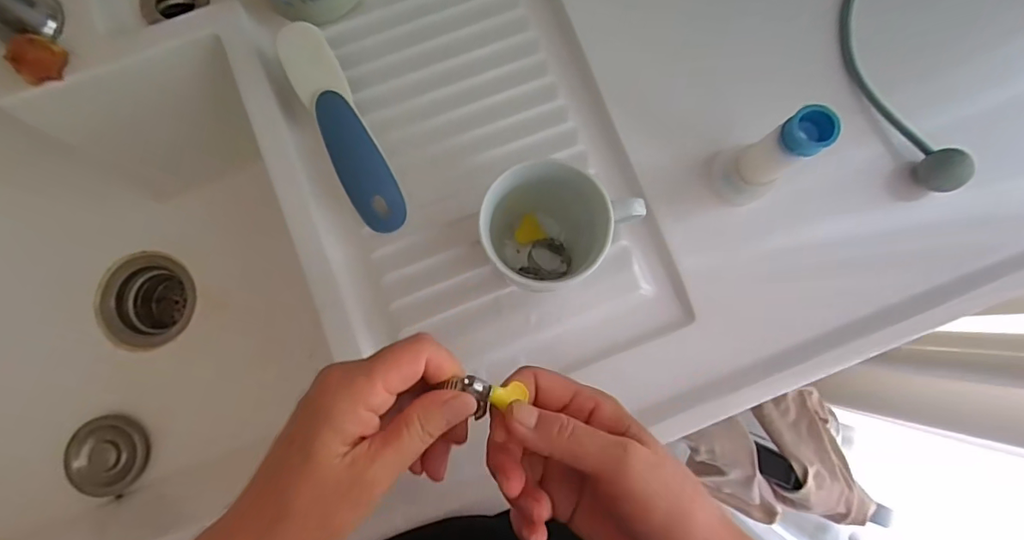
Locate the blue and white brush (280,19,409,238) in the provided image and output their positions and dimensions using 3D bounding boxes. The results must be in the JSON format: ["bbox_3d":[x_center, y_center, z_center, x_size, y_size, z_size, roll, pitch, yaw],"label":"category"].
[{"bbox_3d":[-0.128,-0.106,0.387,0.037,0.046,0.162,-26,86,-4],"label":"blue and white brush"}]

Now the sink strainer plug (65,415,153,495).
[{"bbox_3d":[-0.446,0.204,0.550,0.077,0.018,0.083,0,85,-2],"label":"sink strainer plug"}]

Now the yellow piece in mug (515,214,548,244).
[{"bbox_3d":[0.013,-0.031,0.387,0.023,0.011,0.022,-19,86,-3],"label":"yellow piece in mug"}]

